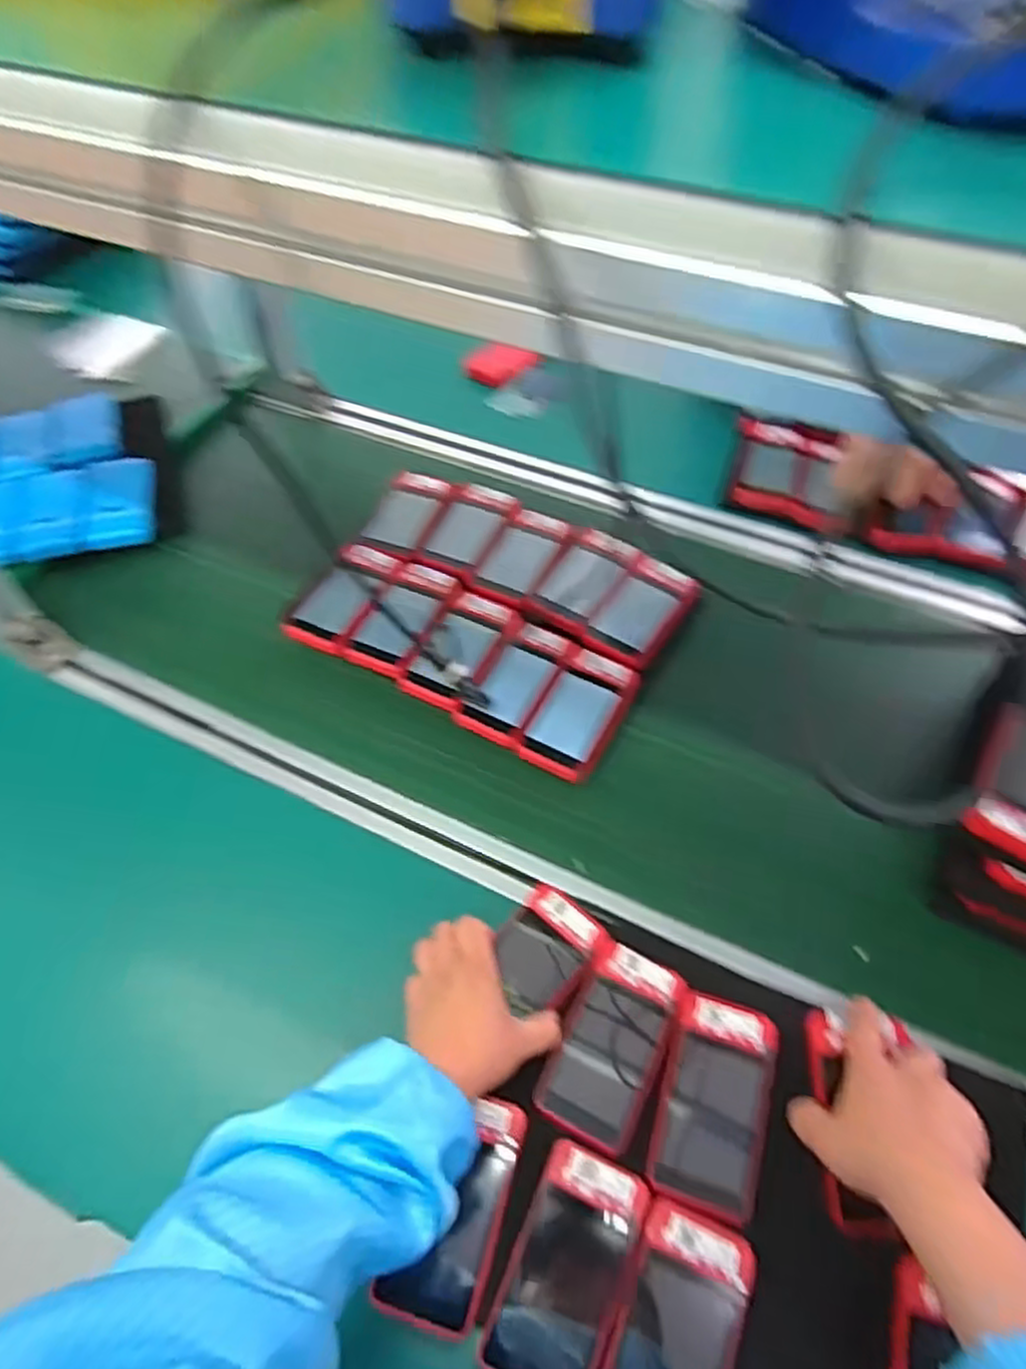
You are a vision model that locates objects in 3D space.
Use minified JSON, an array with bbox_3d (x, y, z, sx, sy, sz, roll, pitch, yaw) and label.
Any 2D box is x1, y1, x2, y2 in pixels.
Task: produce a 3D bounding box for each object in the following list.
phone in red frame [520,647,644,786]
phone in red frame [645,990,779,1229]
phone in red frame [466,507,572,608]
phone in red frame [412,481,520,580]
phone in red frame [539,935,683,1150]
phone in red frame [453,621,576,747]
[{"bbox_3d":[0.059,0.025,0.670,0.067,0.019,0.120,23,59,17],"label":"phone in red frame"},{"bbox_3d":[0.130,0.266,0.490,0.065,0.008,0.122,15,57,12],"label":"phone in red frame"},{"bbox_3d":[0.008,-0.132,0.771,0.069,0.014,0.128,24,59,17],"label":"phone in red frame"},{"bbox_3d":[-0.047,-0.164,0.801,0.073,0.011,0.126,18,57,14],"label":"phone in red frame"},{"bbox_3d":[0.068,0.238,0.512,0.064,0.008,0.118,22,58,16],"label":"phone in red frame"},{"bbox_3d":[0.003,-0.003,0.684,0.063,0.024,0.114,24,59,18],"label":"phone in red frame"}]

